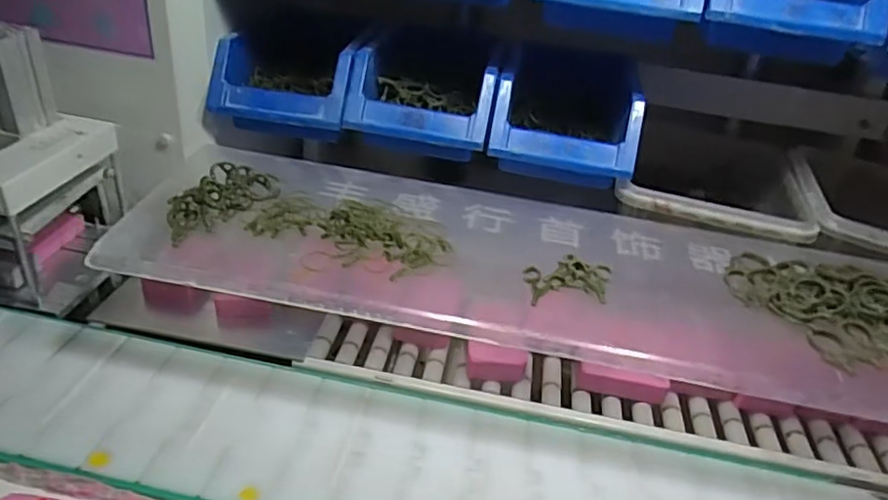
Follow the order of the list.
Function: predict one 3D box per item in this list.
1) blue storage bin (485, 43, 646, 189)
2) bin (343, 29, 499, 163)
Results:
[{"bbox_3d":[0.110,-0.122,0.564,0.122,0.080,0.137,10,34,6],"label":"blue storage bin"},{"bbox_3d":[-0.016,-0.149,0.578,0.123,0.075,0.160,7,34,1],"label":"bin"}]

